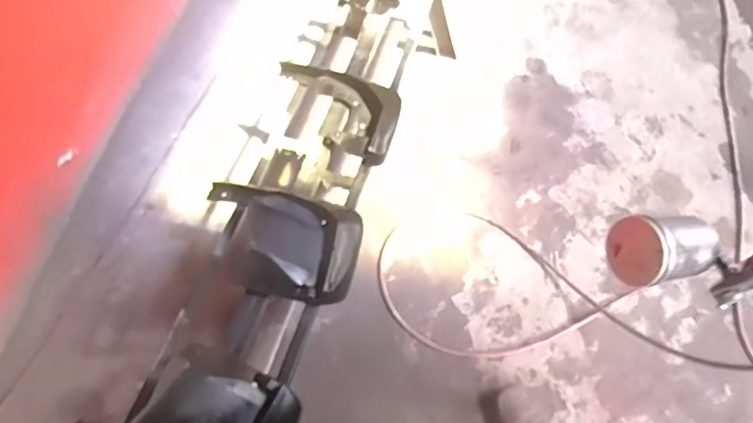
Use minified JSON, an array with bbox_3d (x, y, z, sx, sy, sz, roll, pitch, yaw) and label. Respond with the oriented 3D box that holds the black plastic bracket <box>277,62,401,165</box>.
[{"bbox_3d":[-0.065,-0.288,1.350,0.204,0.060,0.392,-30,65,-14],"label":"black plastic bracket"}]

